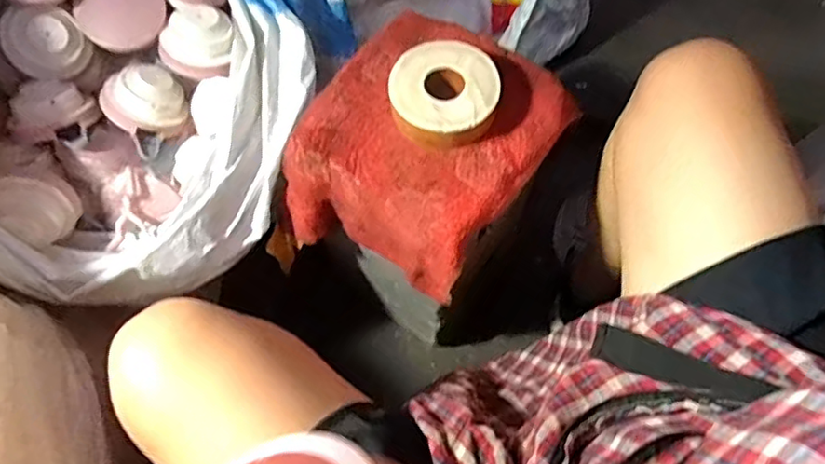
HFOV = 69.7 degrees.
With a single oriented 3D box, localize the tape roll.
[{"bbox_3d":[0.028,-0.125,0.544,0.098,0.036,0.099,0,64,0],"label":"tape roll"}]

